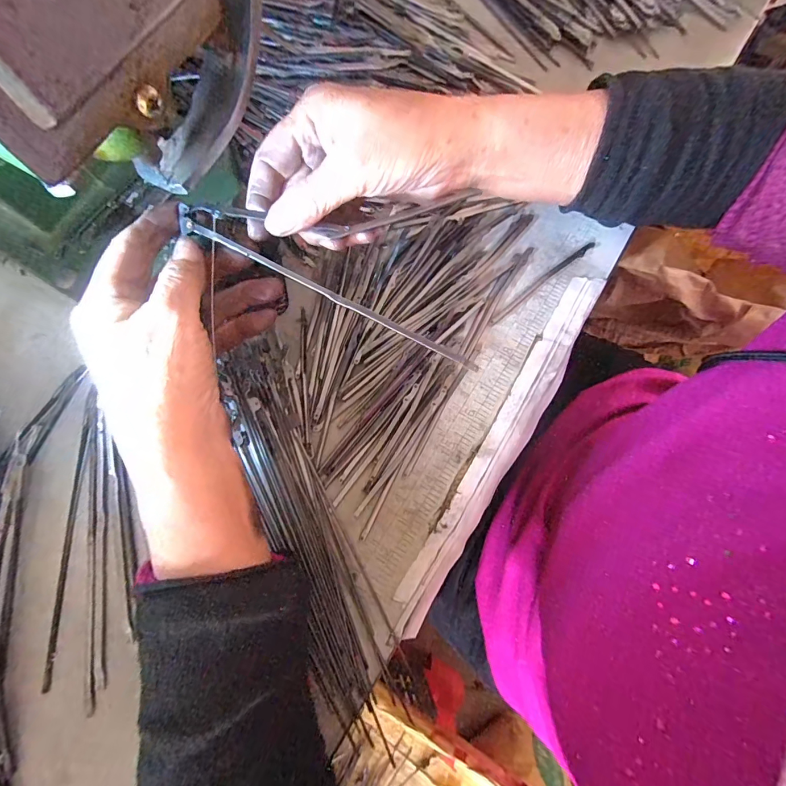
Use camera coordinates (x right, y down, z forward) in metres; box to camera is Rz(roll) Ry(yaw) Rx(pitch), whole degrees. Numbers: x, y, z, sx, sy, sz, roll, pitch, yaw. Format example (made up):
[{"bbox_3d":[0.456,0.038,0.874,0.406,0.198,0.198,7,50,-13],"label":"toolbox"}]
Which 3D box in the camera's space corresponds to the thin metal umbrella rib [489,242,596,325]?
[{"bbox_3d":[0.105,-0.078,0.279,0.098,0.004,0.005,-37,81,-7],"label":"thin metal umbrella rib"}]

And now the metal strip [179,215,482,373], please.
[{"bbox_3d":[-0.031,-0.053,0.229,0.181,0.004,0.005,25,79,-9],"label":"metal strip"}]

